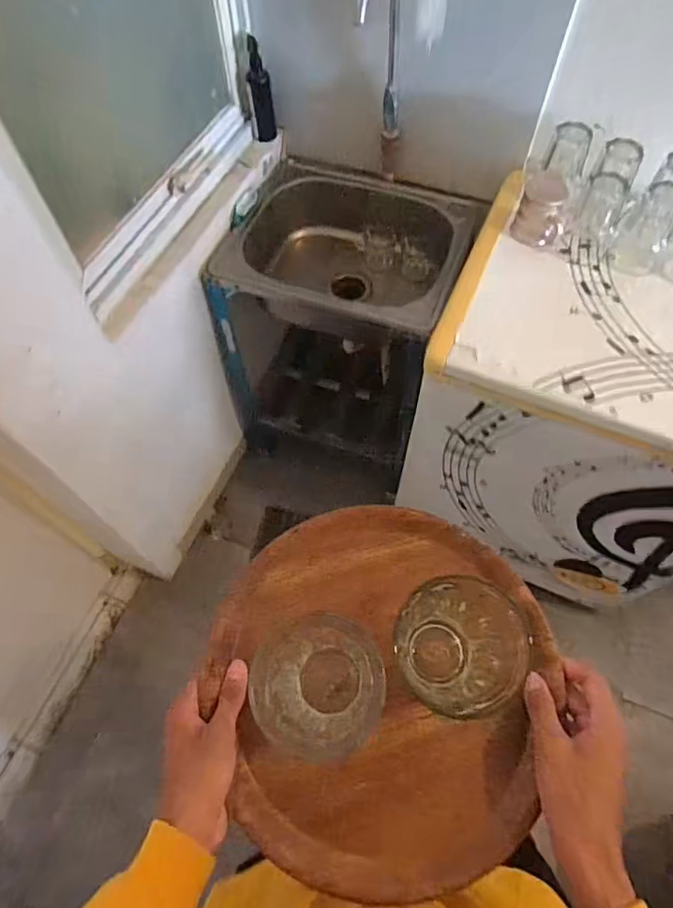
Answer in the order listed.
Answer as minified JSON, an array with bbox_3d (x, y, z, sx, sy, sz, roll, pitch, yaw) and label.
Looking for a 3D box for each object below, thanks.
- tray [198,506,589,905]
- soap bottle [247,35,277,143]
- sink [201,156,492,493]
[{"bbox_3d":[0.041,0.186,0.448,0.272,0.035,0.288,0,62,0],"label":"tray"},{"bbox_3d":[-0.157,-0.749,1.107,0.049,0.173,0.037,-5,62,-3],"label":"soap bottle"},{"bbox_3d":[0.025,-0.291,1.421,0.484,0.709,0.430,21,64,11],"label":"sink"}]

